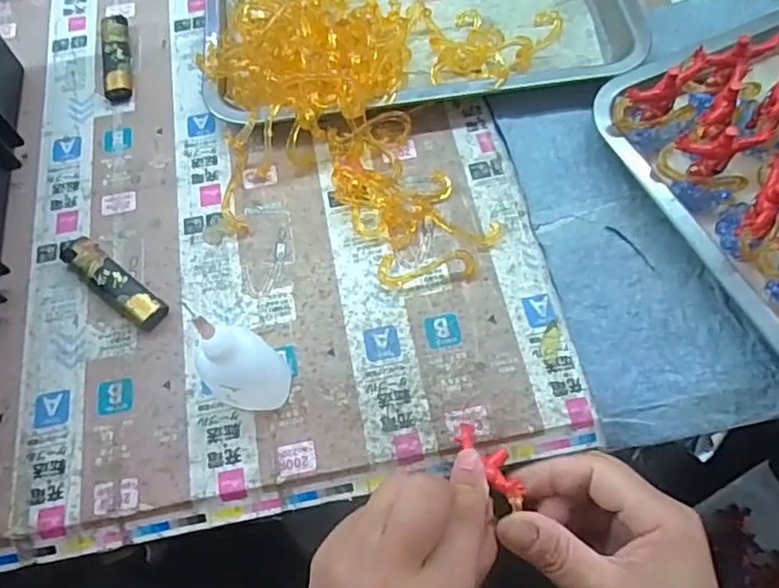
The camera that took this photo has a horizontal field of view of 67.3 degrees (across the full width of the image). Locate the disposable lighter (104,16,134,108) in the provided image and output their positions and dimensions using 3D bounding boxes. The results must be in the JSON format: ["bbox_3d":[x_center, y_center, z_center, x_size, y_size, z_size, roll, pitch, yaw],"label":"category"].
[{"bbox_3d":[-0.204,-0.180,0.440,0.019,0.013,0.091,-11,66,-1],"label":"disposable lighter"}]

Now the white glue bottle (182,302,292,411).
[{"bbox_3d":[-0.074,0.035,0.287,0.028,0.094,0.035,34,72,17],"label":"white glue bottle"}]

